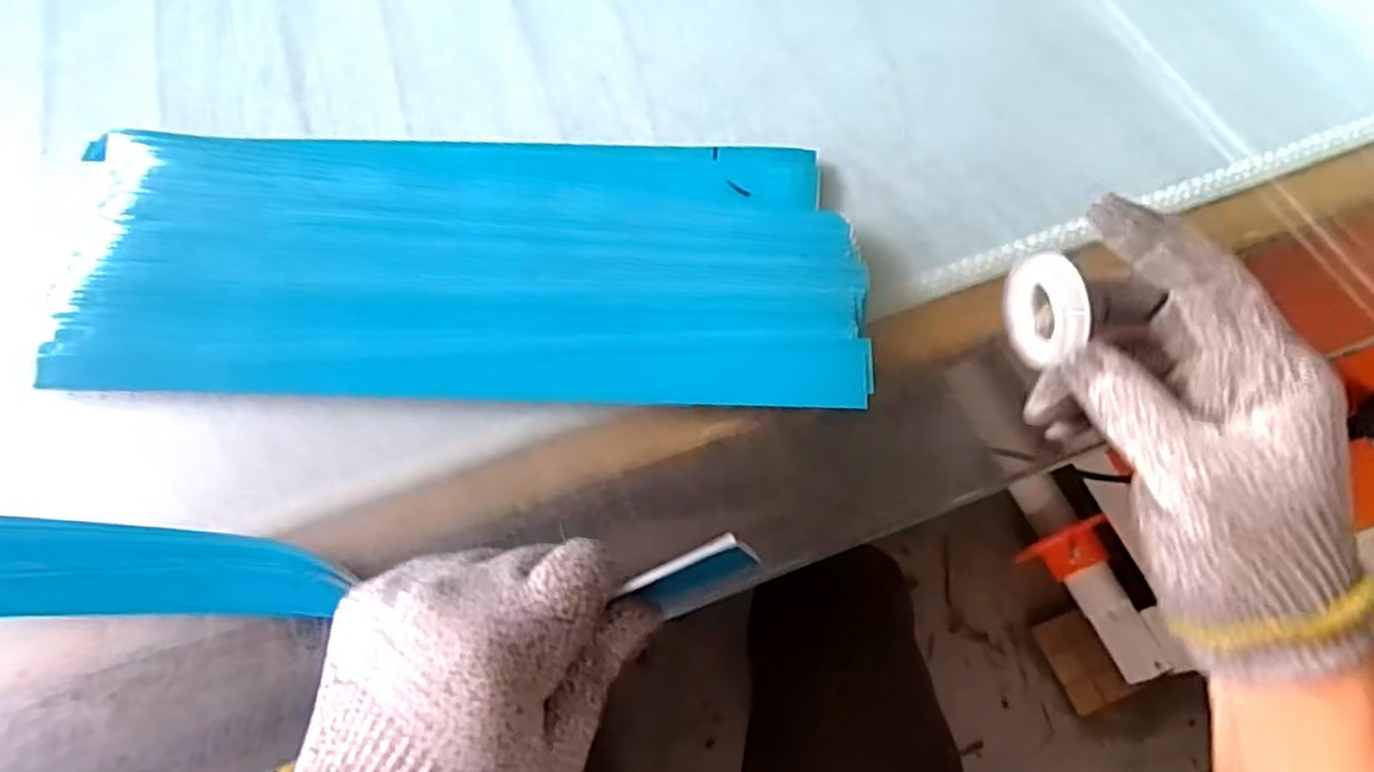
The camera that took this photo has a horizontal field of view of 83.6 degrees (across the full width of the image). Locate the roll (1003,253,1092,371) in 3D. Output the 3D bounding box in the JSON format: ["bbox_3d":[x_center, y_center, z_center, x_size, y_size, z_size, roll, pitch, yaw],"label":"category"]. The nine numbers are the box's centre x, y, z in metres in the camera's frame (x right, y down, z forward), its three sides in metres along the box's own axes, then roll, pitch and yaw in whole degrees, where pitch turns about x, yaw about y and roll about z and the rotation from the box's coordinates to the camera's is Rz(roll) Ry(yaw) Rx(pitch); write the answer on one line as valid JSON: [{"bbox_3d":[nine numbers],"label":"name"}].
[{"bbox_3d":[0.136,-0.029,0.288,0.012,0.037,0.039,-4,86,-15],"label":"roll"}]

